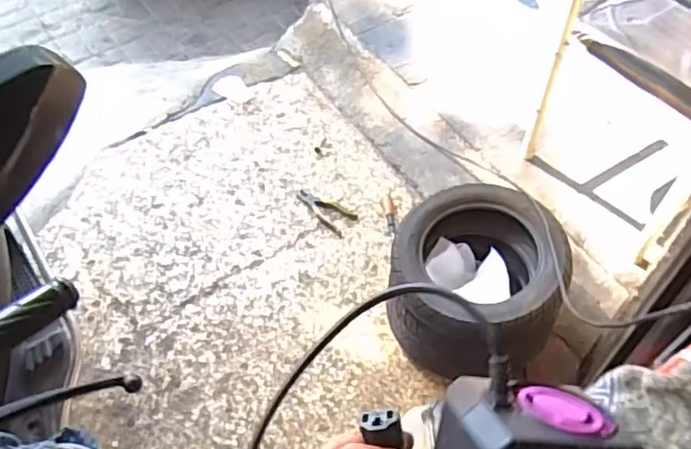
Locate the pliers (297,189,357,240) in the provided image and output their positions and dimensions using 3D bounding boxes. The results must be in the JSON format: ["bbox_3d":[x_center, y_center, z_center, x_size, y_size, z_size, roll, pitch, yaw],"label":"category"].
[{"bbox_3d":[-0.056,-0.040,1.679,0.187,0.008,0.081,36,63,24],"label":"pliers"}]

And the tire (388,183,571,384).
[{"bbox_3d":[0.296,0.129,1.396,0.388,0.254,0.379,-1,54,1],"label":"tire"}]

